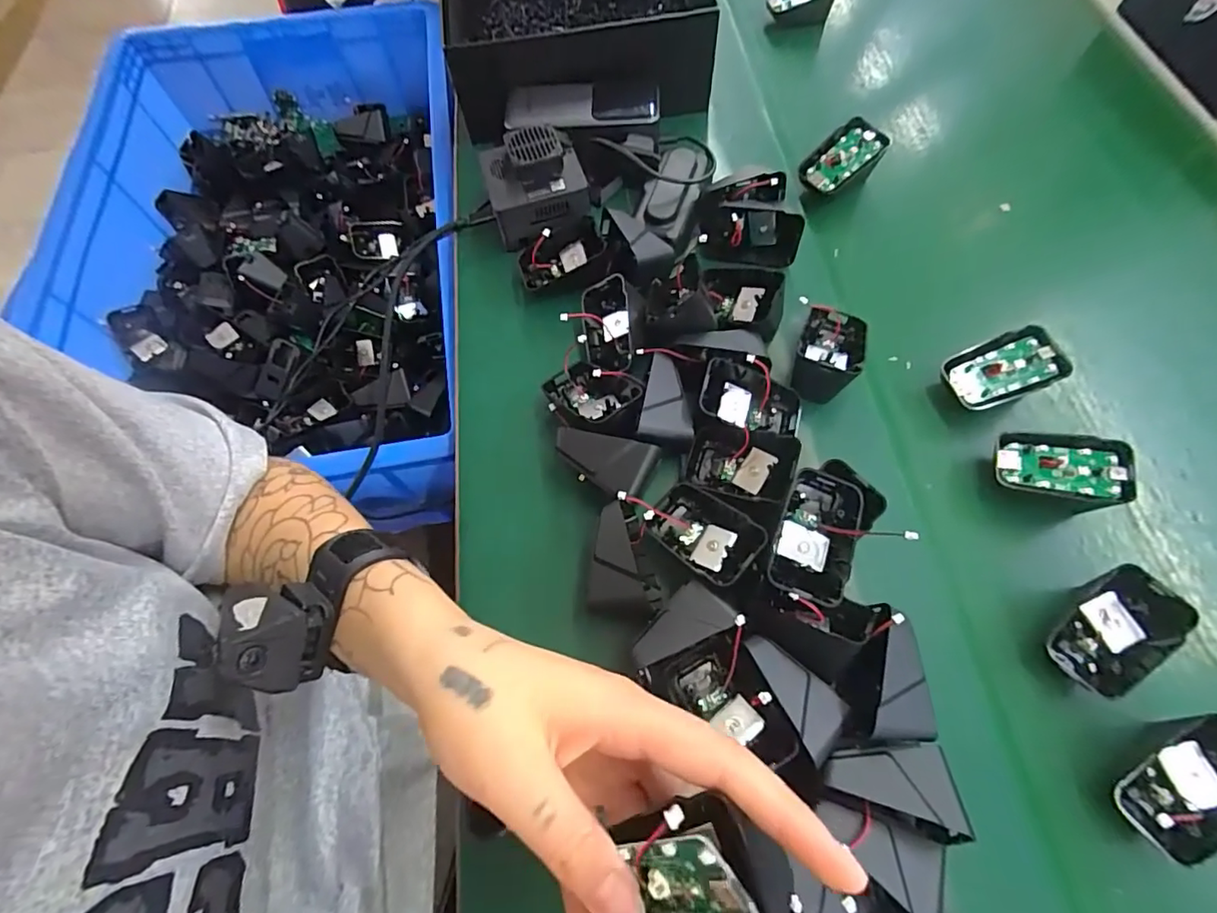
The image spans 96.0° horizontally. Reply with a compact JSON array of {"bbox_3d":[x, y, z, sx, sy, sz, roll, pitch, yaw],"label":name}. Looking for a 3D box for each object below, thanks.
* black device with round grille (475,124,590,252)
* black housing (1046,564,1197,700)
[{"bbox_3d":[-0.060,-0.220,0.444,0.079,0.049,0.081,-15,66,-6],"label":"black device with round grille"},{"bbox_3d":[0.285,0.100,0.312,0.044,0.039,0.064,39,72,16],"label":"black housing"}]

